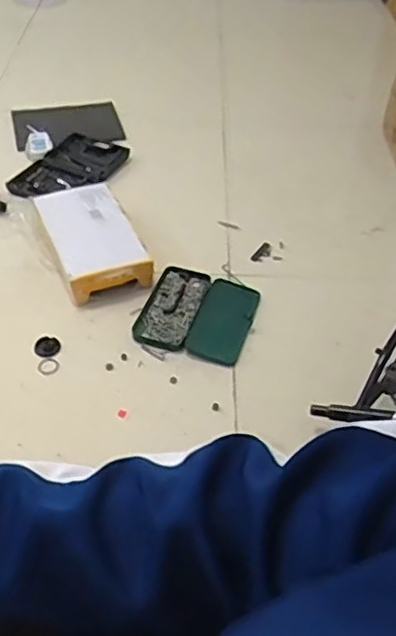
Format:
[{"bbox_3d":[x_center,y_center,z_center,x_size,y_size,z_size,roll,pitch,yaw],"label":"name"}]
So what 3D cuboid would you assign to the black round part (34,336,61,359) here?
[{"bbox_3d":[-0.331,0.063,1.404,0.052,0.017,0.055,3,45,0],"label":"black round part"}]

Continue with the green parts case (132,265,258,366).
[{"bbox_3d":[0.001,-0.012,1.491,0.250,0.038,0.263,15,46,11],"label":"green parts case"}]

